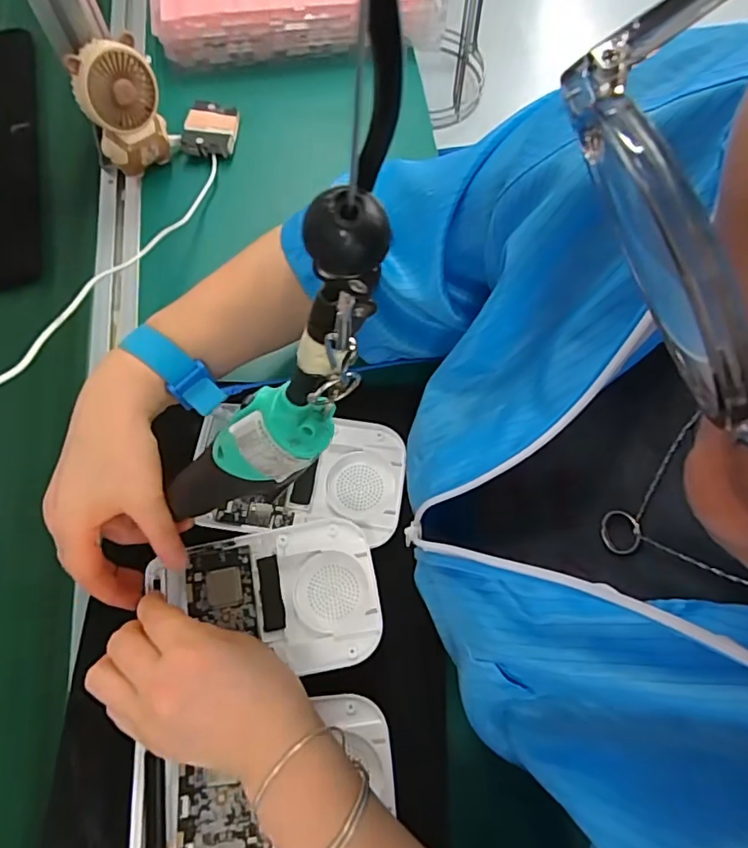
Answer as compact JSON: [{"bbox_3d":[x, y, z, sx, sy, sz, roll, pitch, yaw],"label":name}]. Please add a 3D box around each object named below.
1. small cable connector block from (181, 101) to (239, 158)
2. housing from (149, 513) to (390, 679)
[{"bbox_3d":[-0.163,-0.302,0.549,0.052,0.012,0.067,2,68,-1],"label":"small cable connector block"},{"bbox_3d":[-0.074,0.120,0.369,0.148,0.023,0.093,-9,68,-5],"label":"housing"}]

